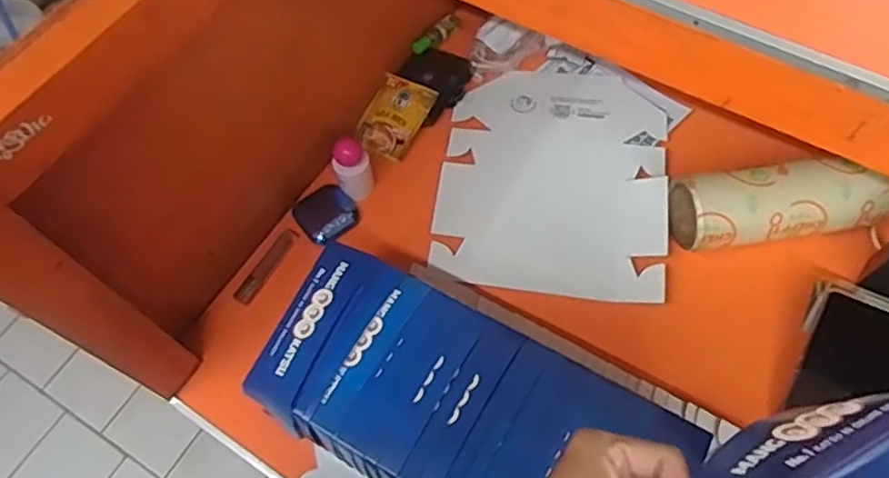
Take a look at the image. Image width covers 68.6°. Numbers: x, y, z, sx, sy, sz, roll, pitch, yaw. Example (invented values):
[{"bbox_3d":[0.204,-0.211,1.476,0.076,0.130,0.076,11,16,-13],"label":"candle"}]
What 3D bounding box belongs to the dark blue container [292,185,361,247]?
[{"bbox_3d":[-0.154,-0.033,0.854,0.081,0.020,0.072,40,70,21],"label":"dark blue container"}]

